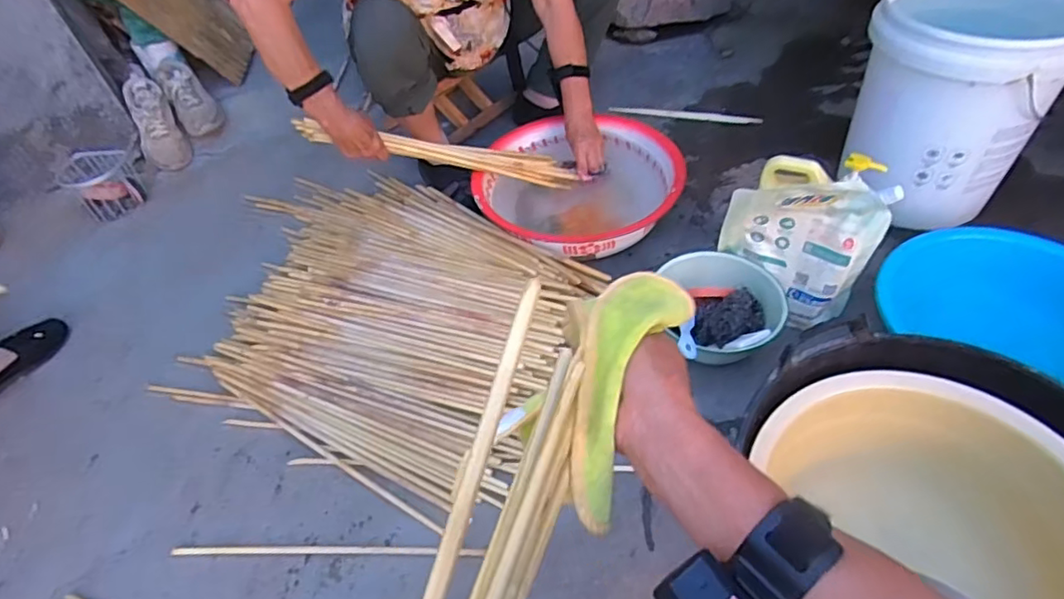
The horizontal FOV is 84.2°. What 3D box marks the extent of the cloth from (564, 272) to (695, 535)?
[{"bbox_3d":[0.055,0.050,0.398,0.078,0.055,0.189,12,60,15],"label":"cloth"}]

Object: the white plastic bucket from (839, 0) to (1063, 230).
[{"bbox_3d":[0.702,-0.341,0.998,0.280,0.324,0.262,-4,47,4],"label":"white plastic bucket"}]

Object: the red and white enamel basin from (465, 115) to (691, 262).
[{"bbox_3d":[0.093,-0.211,1.141,0.372,0.111,0.358,-3,50,3],"label":"red and white enamel basin"}]

